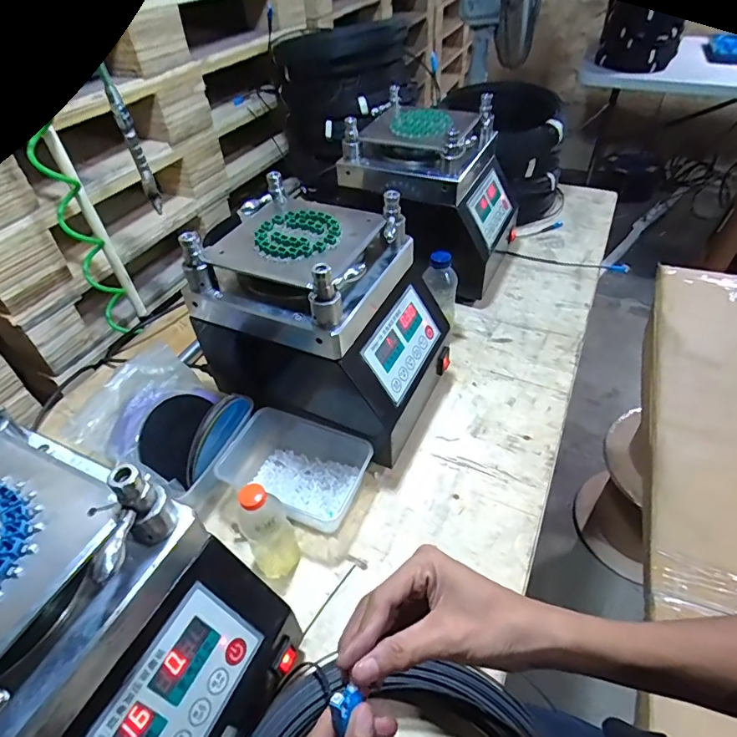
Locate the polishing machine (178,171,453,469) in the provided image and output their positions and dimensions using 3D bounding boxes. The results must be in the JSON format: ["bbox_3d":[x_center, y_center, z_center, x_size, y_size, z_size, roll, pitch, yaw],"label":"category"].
[{"bbox_3d":[-0.051,-0.057,0.659,0.276,0.283,0.217,19,49,20],"label":"polishing machine"}]

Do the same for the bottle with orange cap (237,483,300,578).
[{"bbox_3d":[-0.109,0.179,0.530,0.048,0.138,0.039,-22,48,-18],"label":"bottle with orange cap"}]

